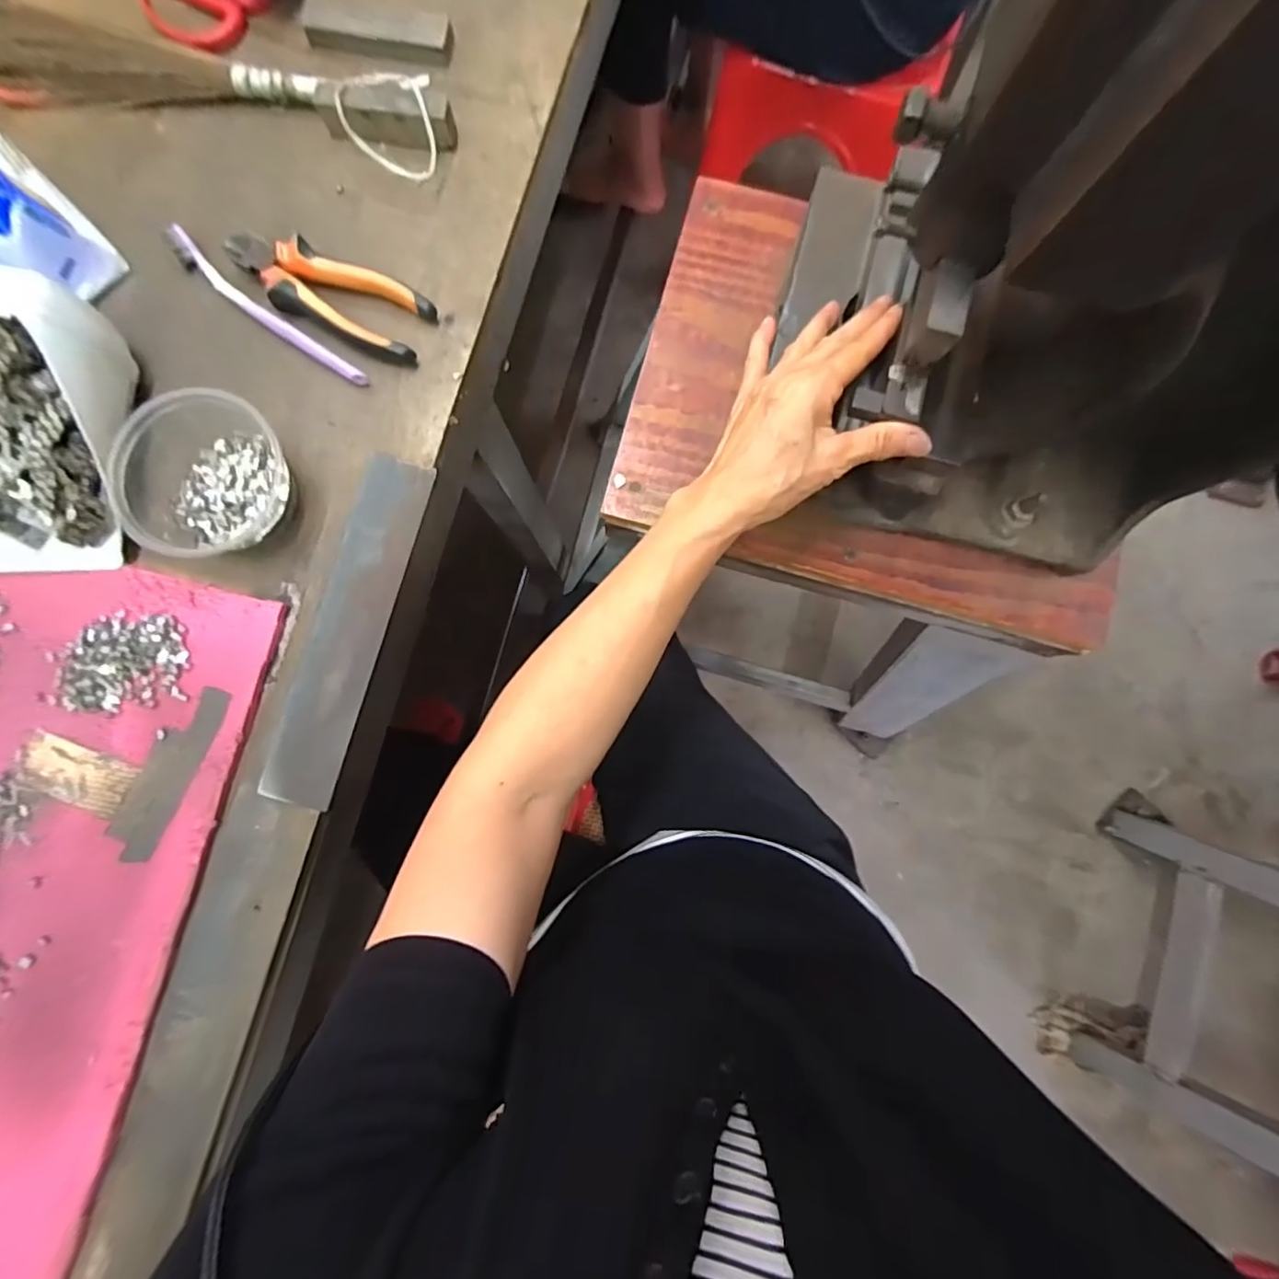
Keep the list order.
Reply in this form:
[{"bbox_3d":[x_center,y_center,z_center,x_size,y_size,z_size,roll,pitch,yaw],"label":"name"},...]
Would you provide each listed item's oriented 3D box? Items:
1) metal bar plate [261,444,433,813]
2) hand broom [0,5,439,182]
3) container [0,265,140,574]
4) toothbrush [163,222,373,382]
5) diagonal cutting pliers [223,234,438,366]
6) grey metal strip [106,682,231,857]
[{"bbox_3d":[-0.205,-0.009,0.399,0.051,0.011,0.246,16,86,5],"label":"metal bar plate"},{"bbox_3d":[-0.326,-0.410,0.416,0.361,0.034,0.069,9,85,1],"label":"hand broom"},{"bbox_3d":[-0.426,-0.141,0.366,0.156,0.073,0.184,1,84,0],"label":"container"},{"bbox_3d":[-0.274,-0.240,0.415,0.180,0.011,0.018,38,86,3],"label":"toothbrush"},{"bbox_3d":[-0.227,-0.253,0.414,0.147,0.022,0.053,24,85,2],"label":"diagonal cutting pliers"},{"bbox_3d":[-0.316,0.086,0.379,0.034,0.008,0.118,24,85,2],"label":"grey metal strip"}]

